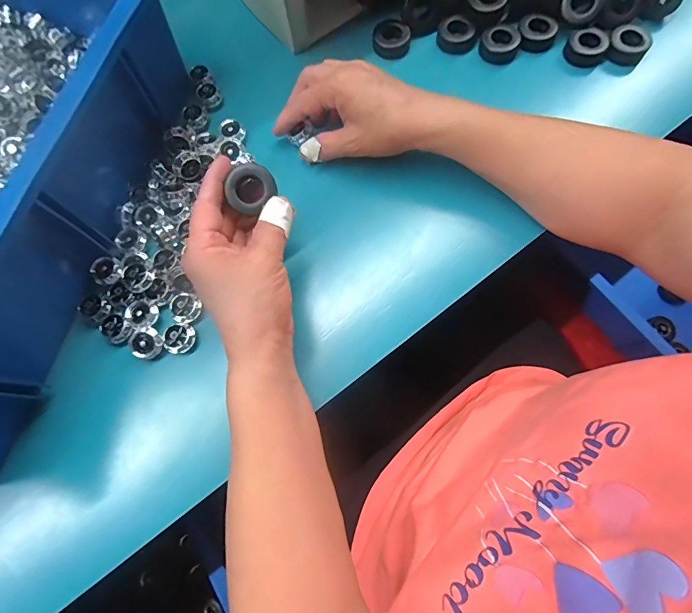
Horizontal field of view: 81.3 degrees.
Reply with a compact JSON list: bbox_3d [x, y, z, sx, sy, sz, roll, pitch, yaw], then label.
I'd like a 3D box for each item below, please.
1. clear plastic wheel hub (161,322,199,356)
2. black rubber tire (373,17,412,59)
[{"bbox_3d":[-0.132,0.026,0.322,0.025,0.013,0.024,0,75,0],"label":"clear plastic wheel hub"},{"bbox_3d":[0.046,-0.271,0.406,0.038,0.014,0.040,5,75,2],"label":"black rubber tire"}]

